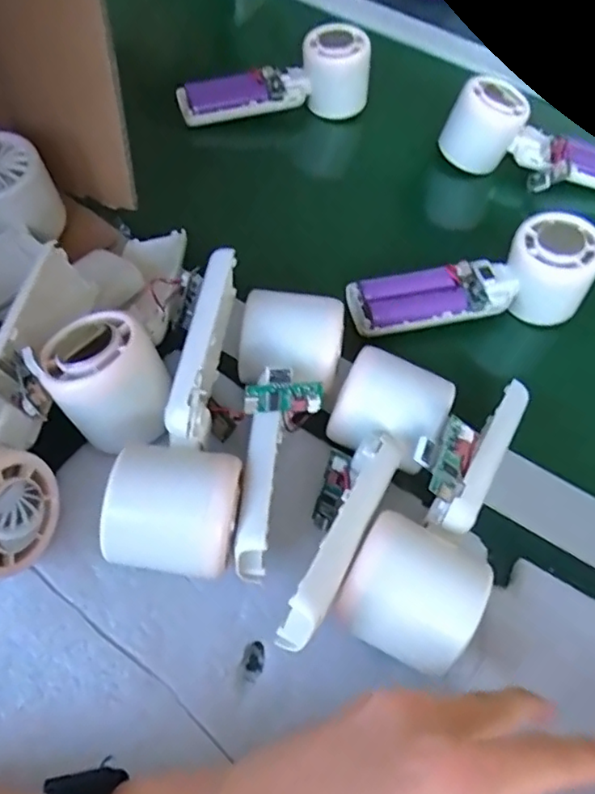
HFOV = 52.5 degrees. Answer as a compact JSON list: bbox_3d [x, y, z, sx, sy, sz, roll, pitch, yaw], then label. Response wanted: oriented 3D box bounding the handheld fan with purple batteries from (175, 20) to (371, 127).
[{"bbox_3d":[-0.020,-0.272,0.519,0.162,0.056,0.051,-16,61,-17],"label":"handheld fan with purple batteries"}]

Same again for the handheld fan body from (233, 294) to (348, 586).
[{"bbox_3d":[-0.004,0.015,0.310,0.058,0.059,0.155,5,57,-4],"label":"handheld fan body"}]

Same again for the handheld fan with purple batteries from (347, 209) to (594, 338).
[{"bbox_3d":[0.117,-0.081,0.402,0.157,0.052,0.050,-6,59,-10],"label":"handheld fan with purple batteries"}]

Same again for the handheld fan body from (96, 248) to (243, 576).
[{"bbox_3d":[-0.055,0.006,0.306,0.057,0.063,0.159,5,57,-4],"label":"handheld fan body"}]

